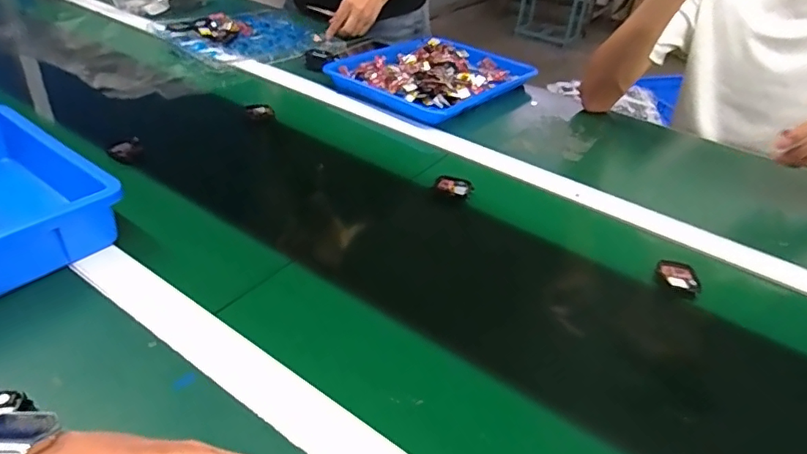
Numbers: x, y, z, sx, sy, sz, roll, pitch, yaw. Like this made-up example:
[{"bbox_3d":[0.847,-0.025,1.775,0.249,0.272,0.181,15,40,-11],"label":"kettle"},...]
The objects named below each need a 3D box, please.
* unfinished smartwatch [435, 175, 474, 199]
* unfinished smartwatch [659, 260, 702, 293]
[{"bbox_3d":[0.062,-0.050,0.649,0.045,0.012,0.026,14,37,11],"label":"unfinished smartwatch"},{"bbox_3d":[0.284,0.051,0.546,0.041,0.010,0.036,22,39,21],"label":"unfinished smartwatch"}]

